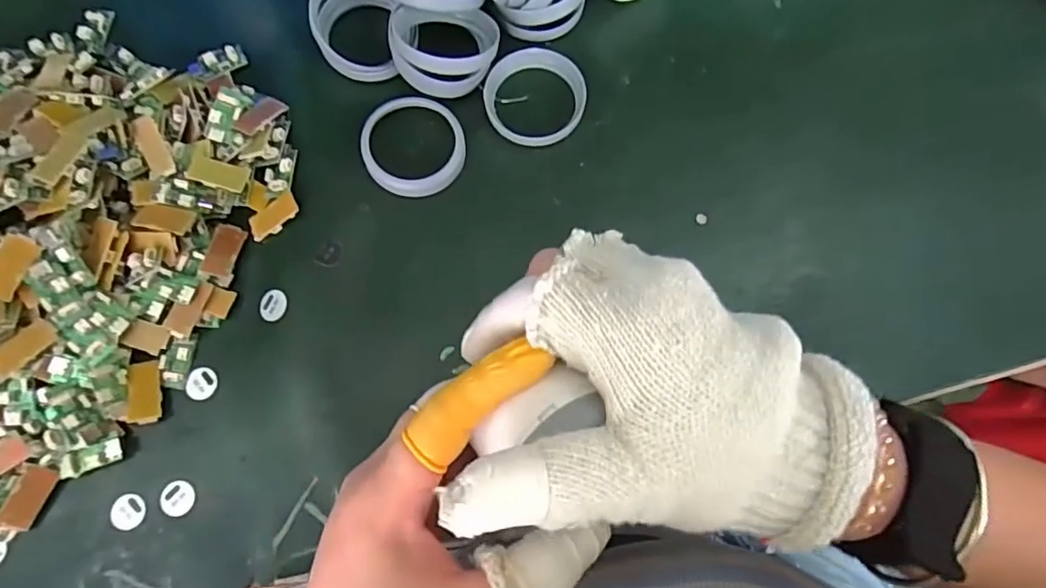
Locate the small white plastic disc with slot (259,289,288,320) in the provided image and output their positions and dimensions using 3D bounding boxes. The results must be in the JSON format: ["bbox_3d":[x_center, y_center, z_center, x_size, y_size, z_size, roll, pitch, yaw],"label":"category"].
[{"bbox_3d":[-0.135,0.006,0.309,0.015,0.004,0.016,0,77,0],"label":"small white plastic disc with slot"}]

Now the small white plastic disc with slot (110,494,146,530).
[{"bbox_3d":[-0.198,0.109,0.288,0.014,0.005,0.017,0,77,0],"label":"small white plastic disc with slot"}]

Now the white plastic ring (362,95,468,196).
[{"bbox_3d":[-0.063,-0.086,0.331,0.057,0.009,0.061,0,77,0],"label":"white plastic ring"}]

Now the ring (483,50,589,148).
[{"bbox_3d":[0.007,-0.117,0.339,0.059,0.011,0.058,0,77,0],"label":"ring"}]

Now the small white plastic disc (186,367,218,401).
[{"bbox_3d":[-0.170,0.047,0.302,0.015,0.004,0.017,14,78,4],"label":"small white plastic disc"}]

